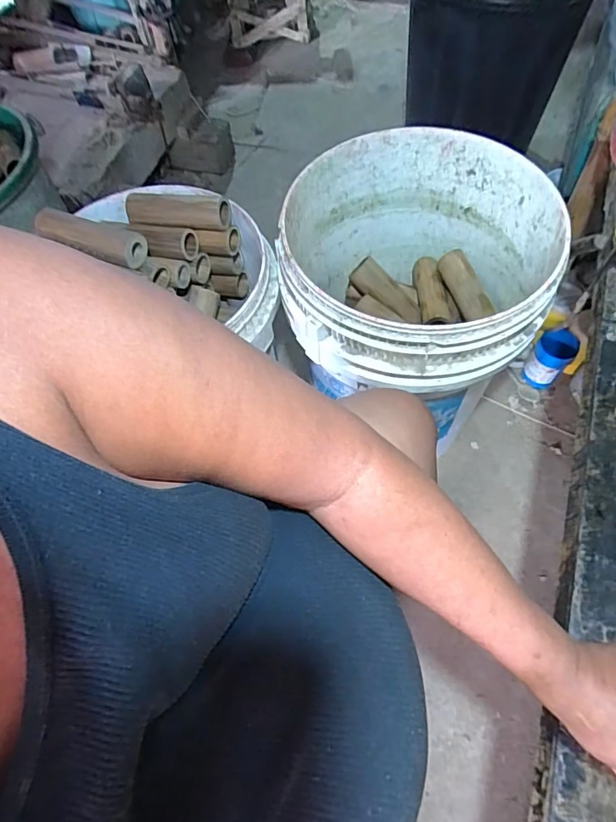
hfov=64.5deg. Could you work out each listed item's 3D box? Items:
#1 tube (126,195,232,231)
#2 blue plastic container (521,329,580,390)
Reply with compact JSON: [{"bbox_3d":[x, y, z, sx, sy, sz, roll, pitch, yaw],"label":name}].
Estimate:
[{"bbox_3d":[-0.226,-0.345,0.843,0.178,0.043,0.055,6,64,4],"label":"tube"},{"bbox_3d":[0.568,-0.121,1.160,0.081,0.135,0.088,-1,63,1],"label":"blue plastic container"}]

